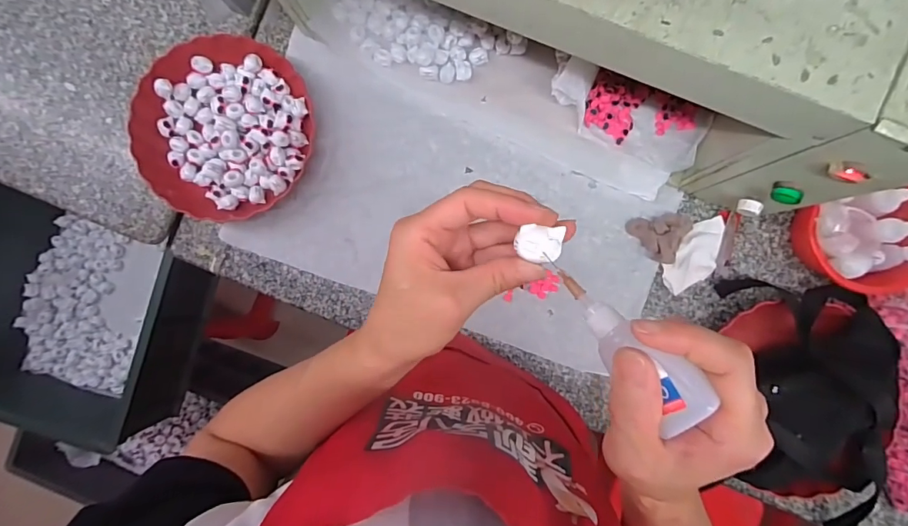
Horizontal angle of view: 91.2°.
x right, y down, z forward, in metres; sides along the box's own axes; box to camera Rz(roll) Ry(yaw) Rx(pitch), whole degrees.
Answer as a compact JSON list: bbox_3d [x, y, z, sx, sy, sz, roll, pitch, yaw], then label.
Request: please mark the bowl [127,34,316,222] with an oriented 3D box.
[{"bbox_3d":[-0.314,-0.185,0.620,0.231,0.054,0.236,0,89,3],"label":"bowl"}]

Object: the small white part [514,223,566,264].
[{"bbox_3d":[0.047,-0.011,0.241,0.025,0.007,0.019,9,89,3],"label":"small white part"}]

